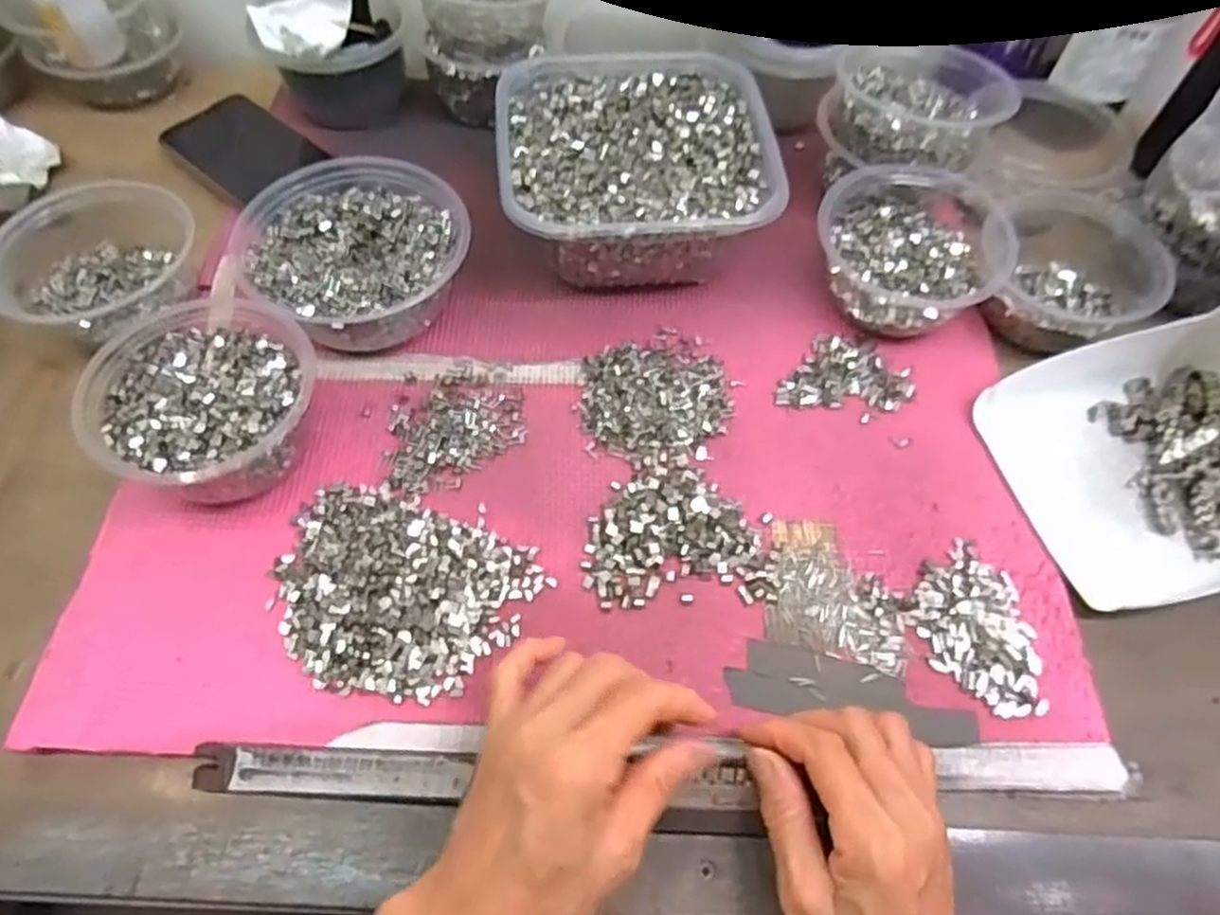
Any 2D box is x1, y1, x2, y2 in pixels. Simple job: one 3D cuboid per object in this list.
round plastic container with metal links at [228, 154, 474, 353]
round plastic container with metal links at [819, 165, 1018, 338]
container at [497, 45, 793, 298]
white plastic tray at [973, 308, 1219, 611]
[{"bbox_3d":[-0.159,-0.129,0.482,0.133,0.054,0.137,1,58,-2],"label":"round plastic container with metal links"},{"bbox_3d":[0.190,-0.134,0.496,0.113,0.059,0.111,1,58,-2],"label":"round plastic container with metal links"},{"bbox_3d":[0.015,-0.194,0.520,0.174,0.074,0.179,-4,59,-5],"label":"container"},{"bbox_3d":[0.328,-0.012,0.421,0.182,0.082,0.155,-12,60,-10],"label":"white plastic tray"}]

